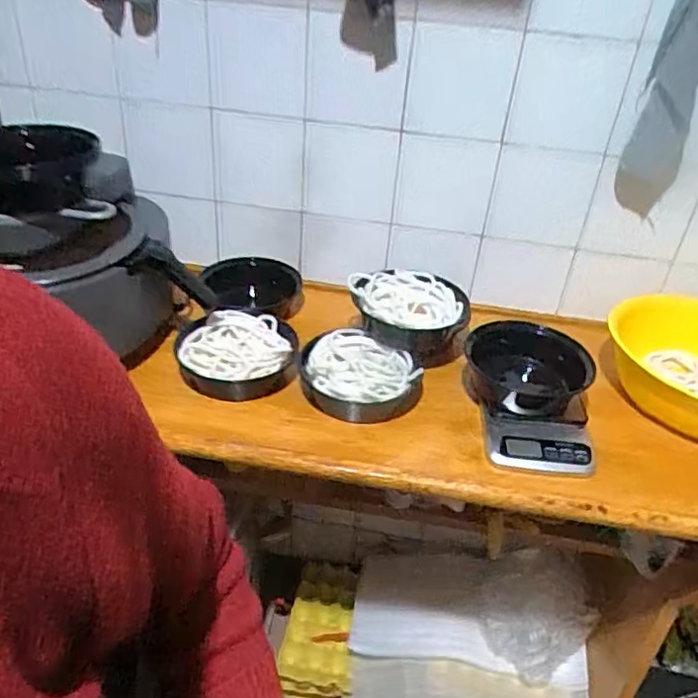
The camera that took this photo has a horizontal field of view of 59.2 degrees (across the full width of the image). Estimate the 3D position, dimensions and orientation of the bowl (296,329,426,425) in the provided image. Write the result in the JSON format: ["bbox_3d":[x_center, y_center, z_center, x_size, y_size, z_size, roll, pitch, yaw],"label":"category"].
[{"bbox_3d":[0.016,0.042,0.831,0.163,0.058,0.141,10,35,6],"label":"bowl"}]

